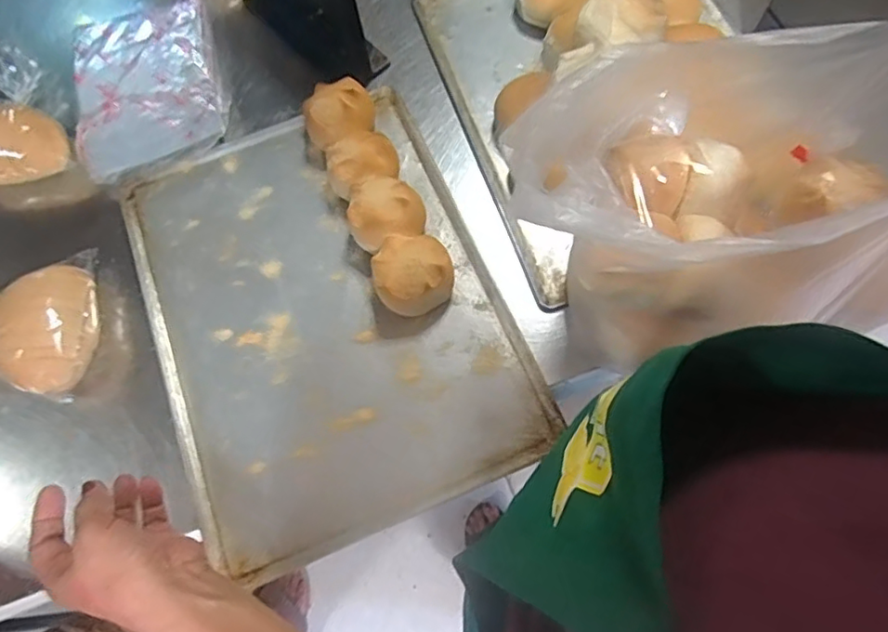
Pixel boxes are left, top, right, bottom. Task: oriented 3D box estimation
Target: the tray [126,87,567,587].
[{"bbox_3d":[-0.121,-0.012,0.588,0.327,0.029,0.438,-22,68,-6],"label":"tray"}]

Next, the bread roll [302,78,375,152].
[{"bbox_3d":[-0.112,-0.215,0.630,0.072,0.046,0.069,-1,67,3],"label":"bread roll"}]

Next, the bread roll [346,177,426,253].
[{"bbox_3d":[-0.059,-0.102,0.589,0.076,0.058,0.068,-22,68,-6],"label":"bread roll"}]

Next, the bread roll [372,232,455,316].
[{"bbox_3d":[-0.029,-0.039,0.565,0.074,0.053,0.079,-1,67,3],"label":"bread roll"}]

